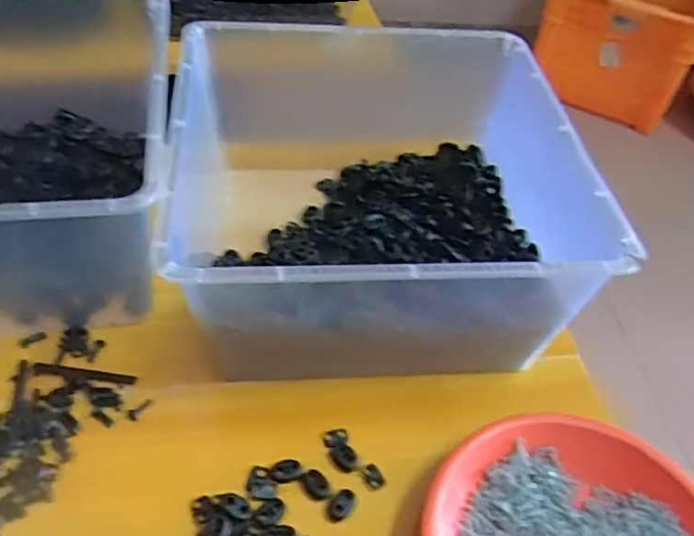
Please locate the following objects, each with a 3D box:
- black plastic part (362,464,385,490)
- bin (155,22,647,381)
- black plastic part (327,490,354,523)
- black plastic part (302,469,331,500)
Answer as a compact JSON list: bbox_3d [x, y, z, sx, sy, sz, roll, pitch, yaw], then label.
[{"bbox_3d":[0.018,0.140,0.429,0.011,0.004,0.017,-25,54,-24],"label":"black plastic part"},{"bbox_3d":[0.018,-0.080,0.540,0.295,0.139,0.363,-1,47,-6],"label":"bin"},{"bbox_3d":[-0.004,0.152,0.411,0.014,0.004,0.022,20,50,14],"label":"black plastic part"},{"bbox_3d":[-0.020,0.142,0.421,0.022,0.004,0.015,37,56,26],"label":"black plastic part"}]

